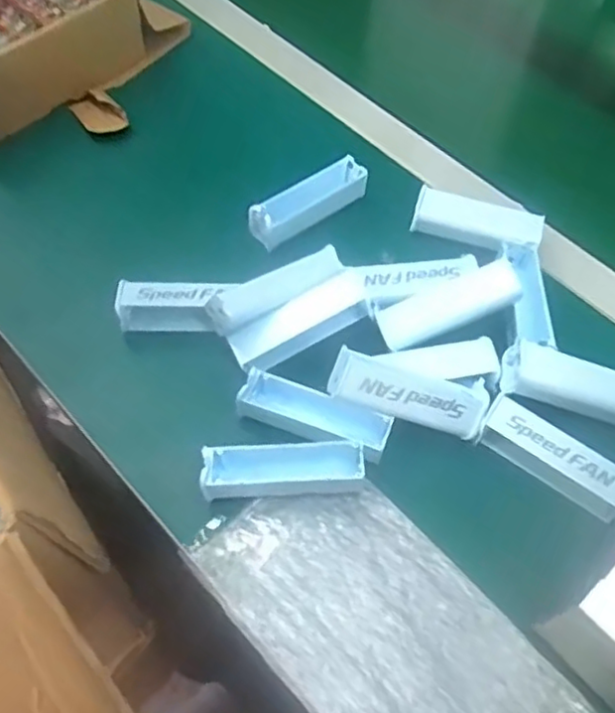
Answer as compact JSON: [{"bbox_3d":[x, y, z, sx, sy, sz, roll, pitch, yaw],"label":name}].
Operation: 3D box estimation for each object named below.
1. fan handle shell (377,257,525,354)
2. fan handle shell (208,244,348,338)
[{"bbox_3d":[0.100,-0.037,0.475,0.103,0.015,0.034,-23,63,1],"label":"fan handle shell"},{"bbox_3d":[-0.021,-0.049,0.477,0.102,0.028,0.025,-27,65,-17],"label":"fan handle shell"}]

